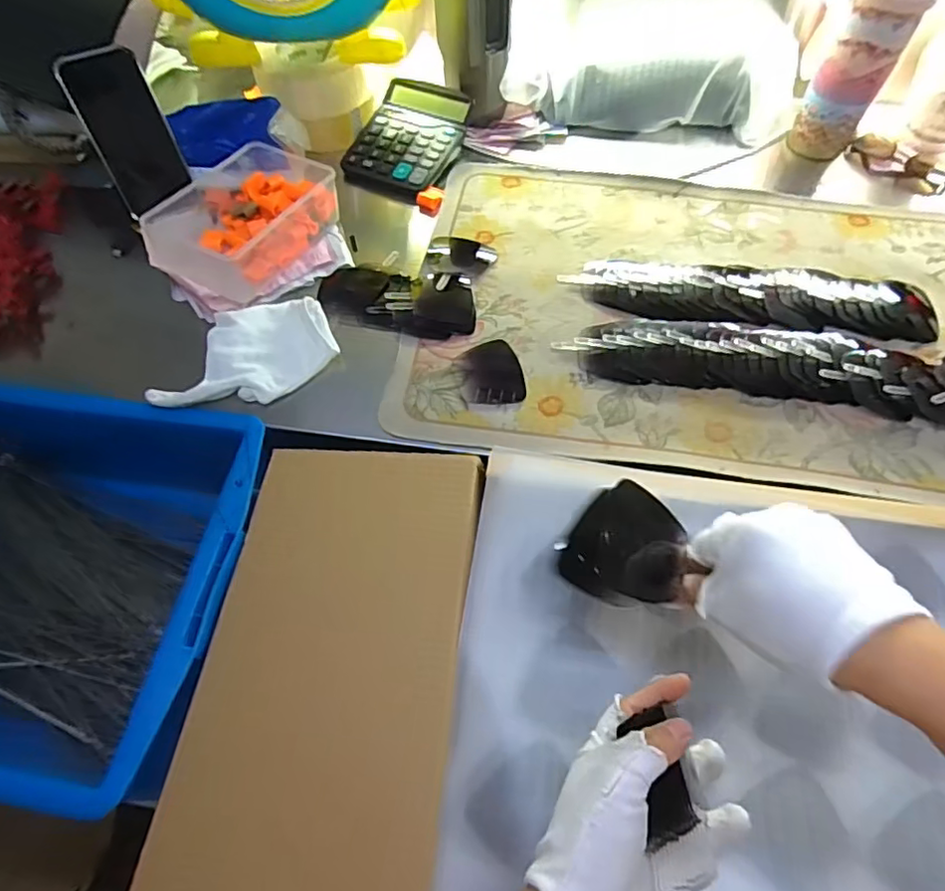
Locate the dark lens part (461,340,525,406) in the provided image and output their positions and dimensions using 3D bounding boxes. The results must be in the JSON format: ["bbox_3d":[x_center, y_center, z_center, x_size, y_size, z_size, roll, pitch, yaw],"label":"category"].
[{"bbox_3d":[0.018,-0.067,0.545,0.054,0.004,0.071,-6,59,-3],"label":"dark lens part"}]

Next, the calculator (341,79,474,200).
[{"bbox_3d":[-0.078,-0.377,0.718,0.128,0.037,0.155,26,63,15],"label":"calculator"}]

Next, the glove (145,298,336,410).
[{"bbox_3d":[-0.211,-0.081,0.555,0.160,0.024,0.100,-14,60,-8],"label":"glove"}]

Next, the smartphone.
[{"bbox_3d":[-0.348,-0.318,0.602,0.070,0.143,0.010,-25,35,-16],"label":"smartphone"}]

